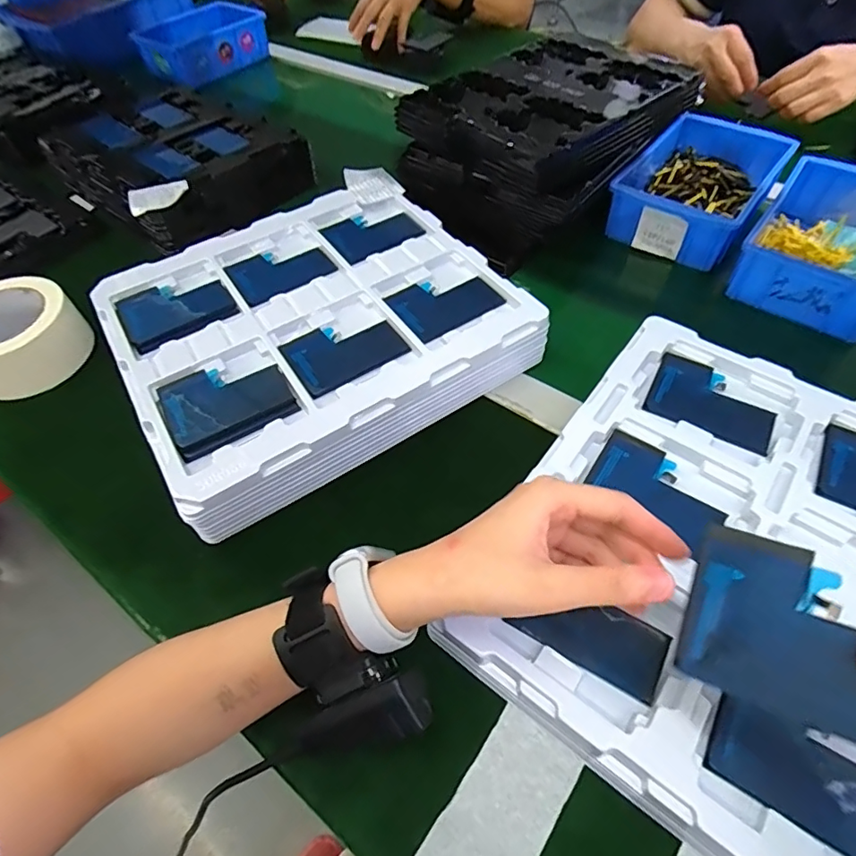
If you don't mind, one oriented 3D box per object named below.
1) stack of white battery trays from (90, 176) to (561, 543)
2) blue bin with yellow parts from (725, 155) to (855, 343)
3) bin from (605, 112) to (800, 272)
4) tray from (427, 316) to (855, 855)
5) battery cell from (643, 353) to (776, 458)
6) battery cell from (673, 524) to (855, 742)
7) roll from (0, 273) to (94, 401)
[{"bbox_3d":[-0.103,-0.101,0.466,0.318,0.046,0.285,-29,59,-17],"label":"stack of white battery trays"},{"bbox_3d":[0.408,-0.191,0.517,0.136,0.055,0.198,32,62,22],"label":"blue bin with yellow parts"},{"bbox_3d":[0.309,-0.278,0.582,0.134,0.055,0.206,33,62,22],"label":"bin"},{"bbox_3d":[0.207,0.081,0.329,0.279,0.035,0.328,32,62,22],"label":"tray"},{"bbox_3d":[0.223,-0.021,0.400,0.090,0.005,0.068,24,59,18],"label":"battery cell"},{"bbox_3d":[0.152,0.084,0.204,0.085,0.004,0.066,15,92,30],"label":"battery cell"},{"bbox_3d":[-0.390,-0.090,0.485,0.106,0.057,0.112,-1,55,2],"label":"roll"}]

